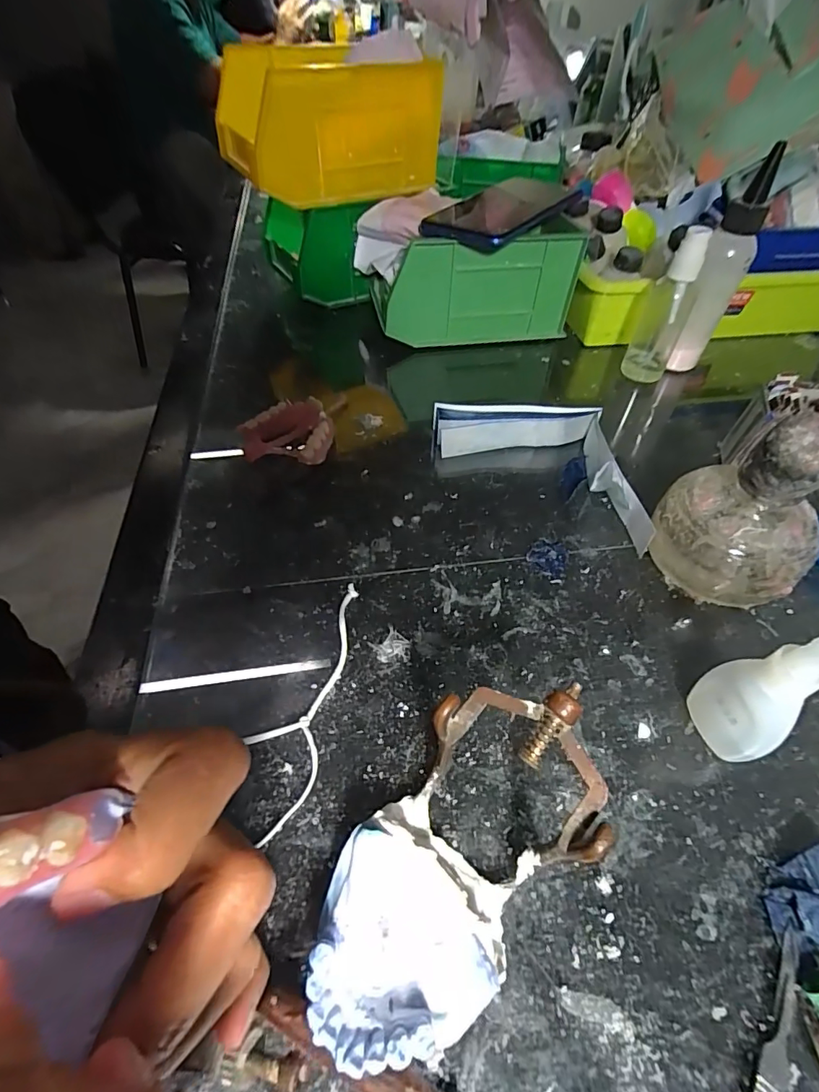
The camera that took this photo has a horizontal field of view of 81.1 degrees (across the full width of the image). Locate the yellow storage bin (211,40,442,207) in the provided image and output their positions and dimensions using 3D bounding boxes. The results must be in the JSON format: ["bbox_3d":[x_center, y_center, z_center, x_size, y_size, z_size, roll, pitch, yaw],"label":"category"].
[{"bbox_3d":[-0.066,-0.361,0.417,0.179,0.089,0.089,-19,53,-15],"label":"yellow storage bin"}]

